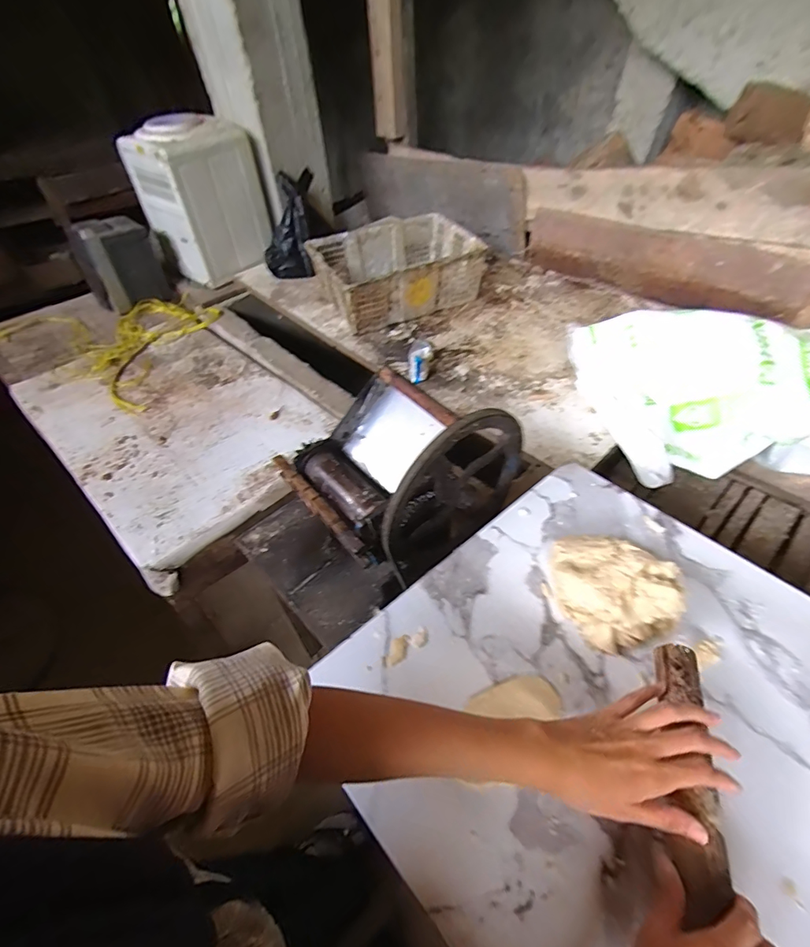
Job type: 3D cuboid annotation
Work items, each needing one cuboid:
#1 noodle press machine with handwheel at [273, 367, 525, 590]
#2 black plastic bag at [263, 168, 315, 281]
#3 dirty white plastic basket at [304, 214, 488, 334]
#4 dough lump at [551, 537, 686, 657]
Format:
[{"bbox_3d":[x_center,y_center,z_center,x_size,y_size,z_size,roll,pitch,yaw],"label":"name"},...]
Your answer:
[{"bbox_3d":[-0.009,-0.019,0.684,0.284,0.224,0.266,-35,54,-25],"label":"noodle press machine with handwheel"},{"bbox_3d":[-0.398,-0.857,1.569,0.178,0.337,0.111,11,12,16],"label":"black plastic bag"},{"bbox_3d":[-0.021,-0.638,1.449,0.488,0.174,0.339,-22,50,-14],"label":"dirty white plastic basket"},{"bbox_3d":[0.221,0.114,0.496,0.105,0.072,0.130,-11,48,-6],"label":"dough lump"}]

